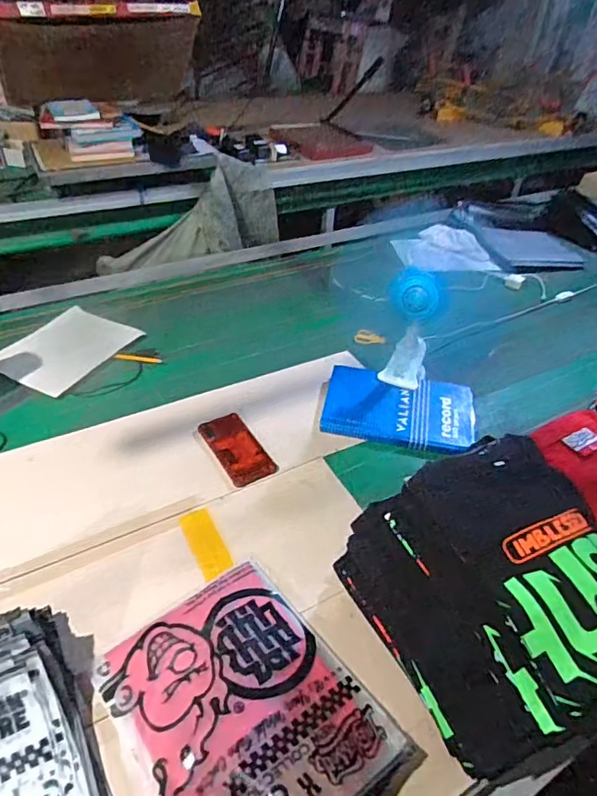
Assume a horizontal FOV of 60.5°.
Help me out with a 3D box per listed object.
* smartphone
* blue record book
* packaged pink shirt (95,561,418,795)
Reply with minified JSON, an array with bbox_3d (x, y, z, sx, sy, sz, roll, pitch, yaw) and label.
[{"bbox_3d":[-0.110,0.087,0.899,0.078,0.008,0.158,-22,47,-28],"label":"smartphone"},{"bbox_3d":[0.193,0.017,0.980,0.277,0.016,0.181,9,47,10],"label":"blue record book"},{"bbox_3d":[-0.065,0.346,0.582,0.246,0.030,0.300,-26,42,-29],"label":"packaged pink shirt"}]

